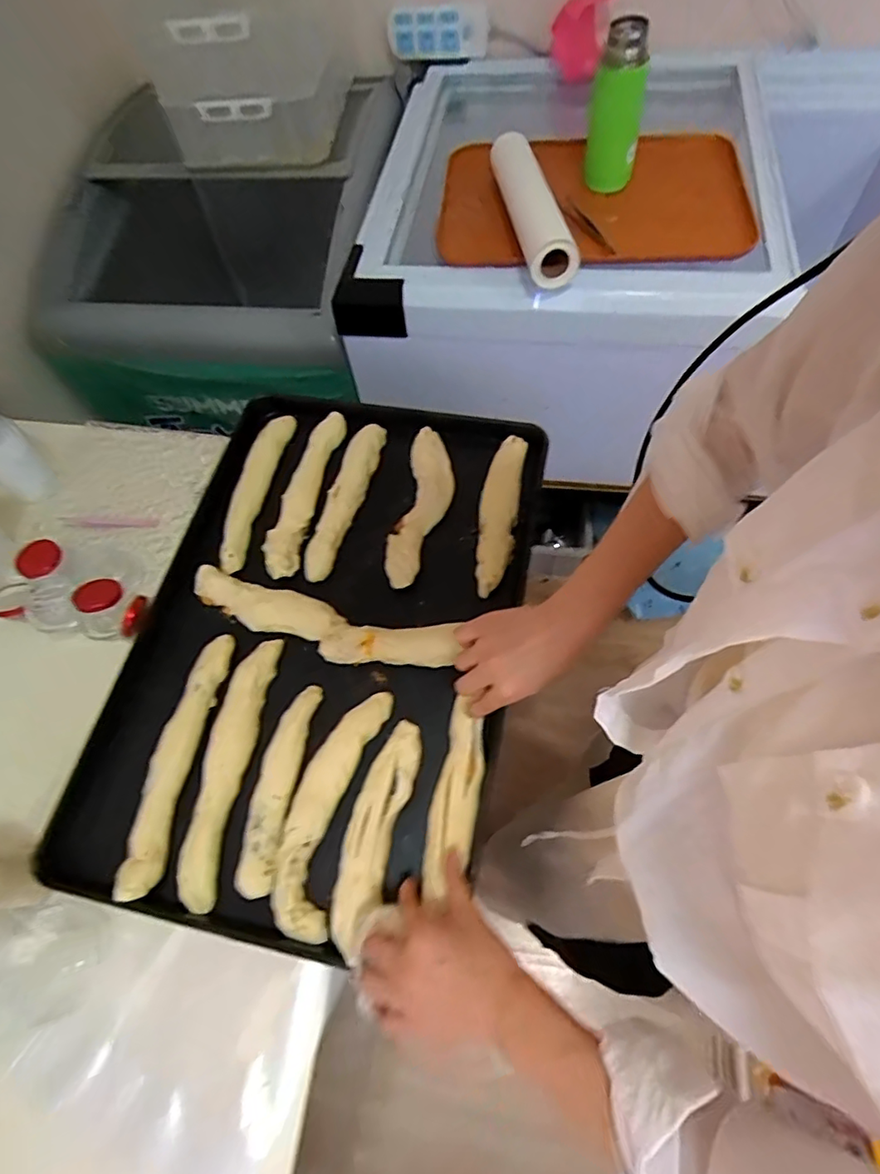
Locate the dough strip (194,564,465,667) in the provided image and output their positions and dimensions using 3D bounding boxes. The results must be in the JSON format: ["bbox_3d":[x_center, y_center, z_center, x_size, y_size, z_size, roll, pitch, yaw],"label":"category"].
[{"bbox_3d":[-0.134,0.037,0.620,0.302,0.020,0.067,15,66,12],"label":"dough strip"}]

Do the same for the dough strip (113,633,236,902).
[{"bbox_3d":[-0.261,0.165,0.564,0.037,0.022,0.250,6,65,6],"label":"dough strip"}]

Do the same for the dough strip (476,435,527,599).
[{"bbox_3d":[0.069,-0.089,0.665,0.043,0.020,0.209,8,65,6],"label":"dough strip"}]

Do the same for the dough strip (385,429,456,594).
[{"bbox_3d":[-0.020,-0.098,0.678,0.058,0.015,0.214,8,65,7],"label":"dough strip"}]

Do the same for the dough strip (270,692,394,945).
[{"bbox_3d":[-0.105,0.204,0.538,0.061,0.019,0.221,12,65,8],"label":"dough strip"}]

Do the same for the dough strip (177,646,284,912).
[{"bbox_3d":[-0.208,0.169,0.557,0.039,0.018,0.251,6,65,5],"label":"dough strip"}]

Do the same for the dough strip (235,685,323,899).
[{"bbox_3d":[-0.157,0.188,0.549,0.036,0.019,0.192,7,65,6],"label":"dough strip"}]

